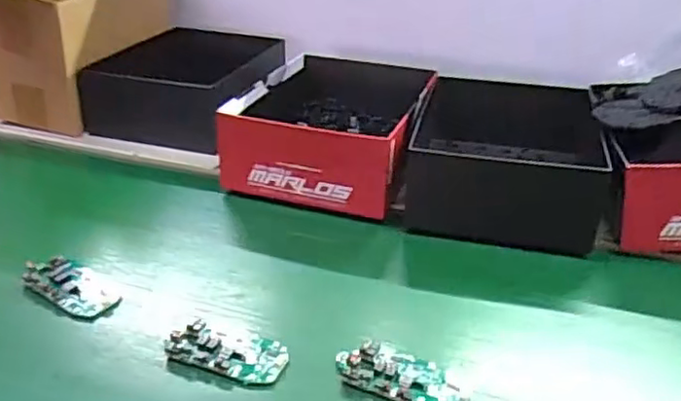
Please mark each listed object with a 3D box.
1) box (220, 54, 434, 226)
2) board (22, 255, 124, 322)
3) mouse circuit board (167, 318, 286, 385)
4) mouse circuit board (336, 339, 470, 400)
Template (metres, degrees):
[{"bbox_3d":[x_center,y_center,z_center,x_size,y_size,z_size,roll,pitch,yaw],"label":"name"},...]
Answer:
[{"bbox_3d":[-0.005,-0.093,0.760,0.202,0.092,0.274,9,31,14],"label":"box"},{"bbox_3d":[-0.228,0.072,0.548,0.087,0.015,0.047,19,35,29],"label":"board"},{"bbox_3d":[-0.086,0.114,0.485,0.090,0.008,0.044,10,32,16],"label":"mouse circuit board"},{"bbox_3d":[0.046,0.128,0.467,0.096,0.010,0.050,14,33,23],"label":"mouse circuit board"}]

